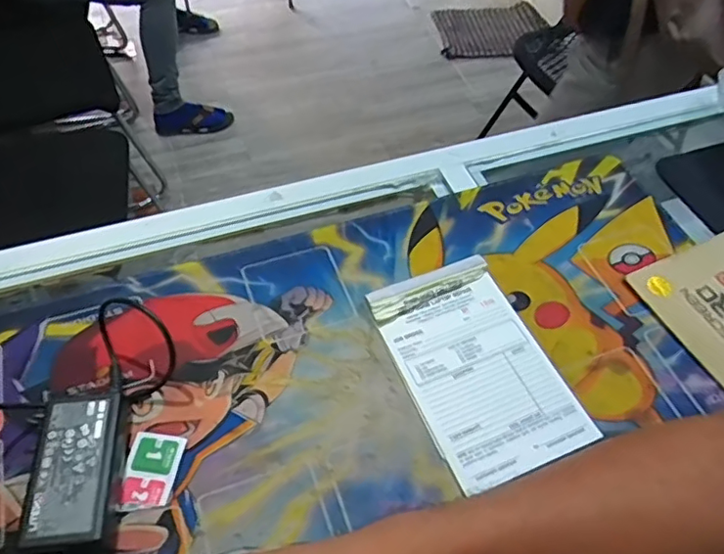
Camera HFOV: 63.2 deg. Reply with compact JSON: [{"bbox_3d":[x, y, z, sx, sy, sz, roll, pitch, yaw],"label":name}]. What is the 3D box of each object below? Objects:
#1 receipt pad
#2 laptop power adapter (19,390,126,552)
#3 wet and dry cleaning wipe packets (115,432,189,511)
[{"bbox_3d":[0.082,0.062,0.427,0.105,0.013,0.164,-17,55,-15],"label":"receipt pad"},{"bbox_3d":[-0.174,0.120,0.364,0.047,0.027,0.091,-3,53,-6],"label":"laptop power adapter"},{"bbox_3d":[-0.135,0.124,0.376,0.034,0.004,0.048,8,52,3],"label":"wet and dry cleaning wipe packets"}]

